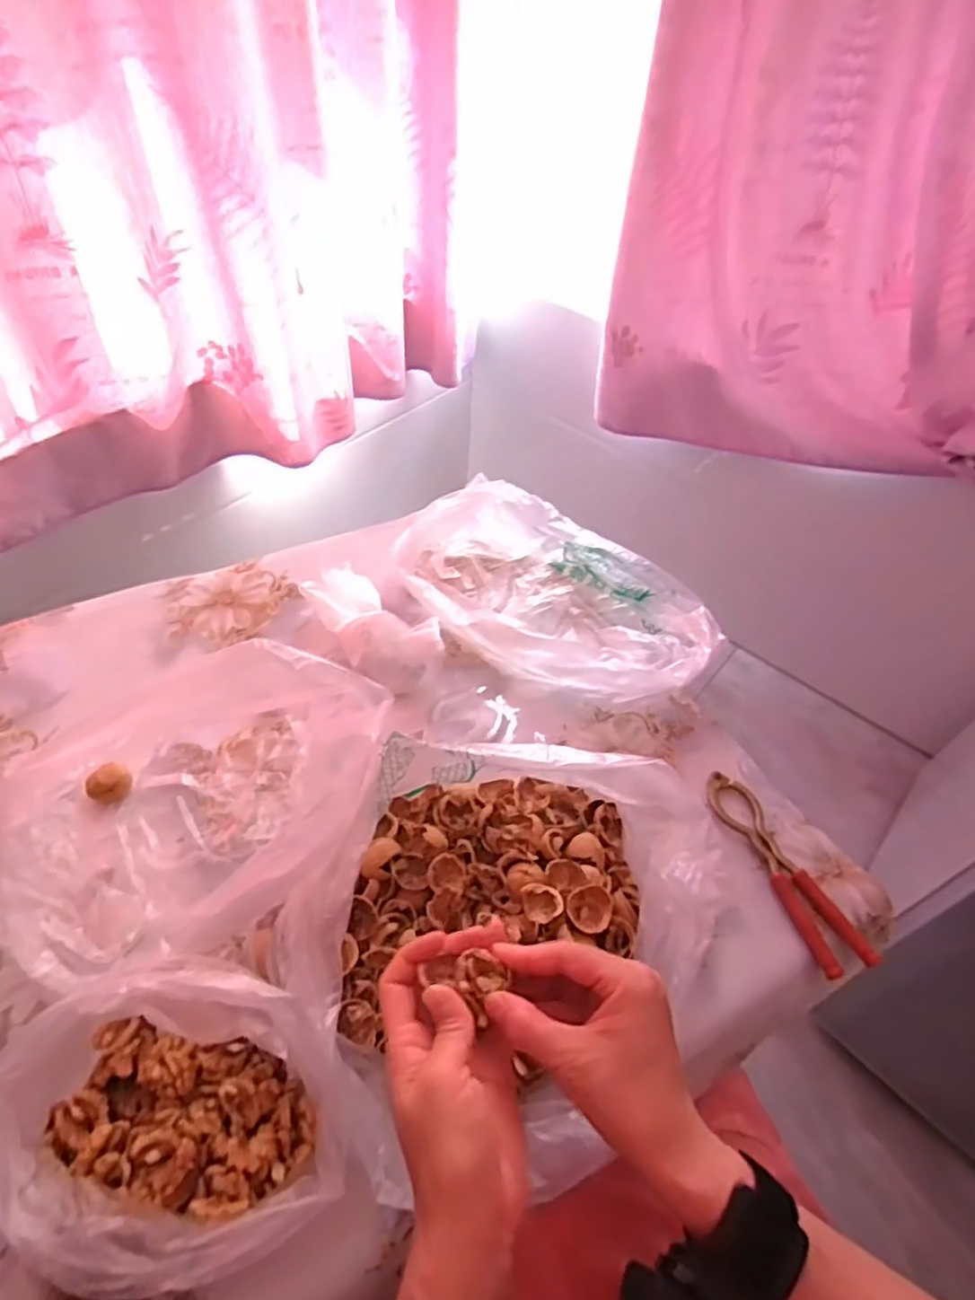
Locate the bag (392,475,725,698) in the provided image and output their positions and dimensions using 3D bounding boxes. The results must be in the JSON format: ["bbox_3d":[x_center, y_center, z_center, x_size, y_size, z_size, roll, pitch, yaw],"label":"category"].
[{"bbox_3d":[0.065,-0.051,0.687,0.323,0.069,0.187,34,55,23],"label":"bag"}]

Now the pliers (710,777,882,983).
[{"bbox_3d":[0.239,0.174,0.546,0.044,0.012,0.172,-16,52,-17],"label":"pliers"}]

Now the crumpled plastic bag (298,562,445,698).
[{"bbox_3d":[-0.113,-0.027,0.655,0.079,0.053,0.159,-33,59,-28],"label":"crumpled plastic bag"}]

